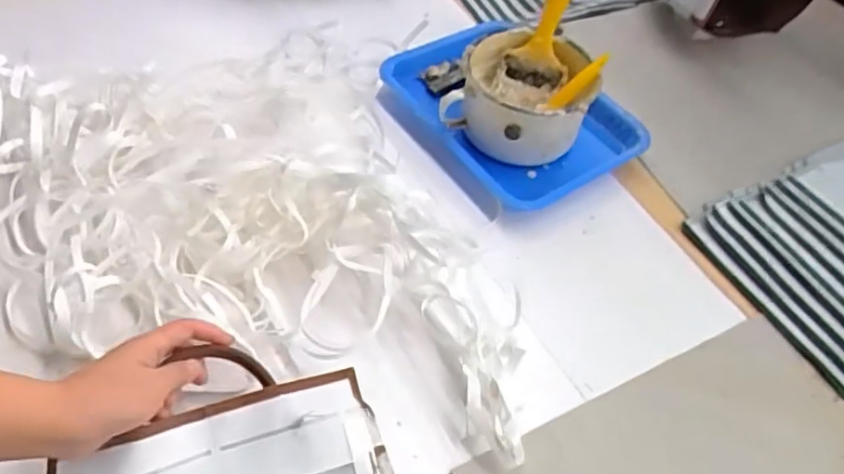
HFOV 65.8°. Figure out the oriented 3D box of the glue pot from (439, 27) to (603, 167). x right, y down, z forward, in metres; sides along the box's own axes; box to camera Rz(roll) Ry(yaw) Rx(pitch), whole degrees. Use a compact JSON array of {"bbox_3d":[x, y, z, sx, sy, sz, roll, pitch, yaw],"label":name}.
[{"bbox_3d":[0.116,-0.155,0.743,0.143,0.094,0.143,4,51,-5],"label":"glue pot"}]

